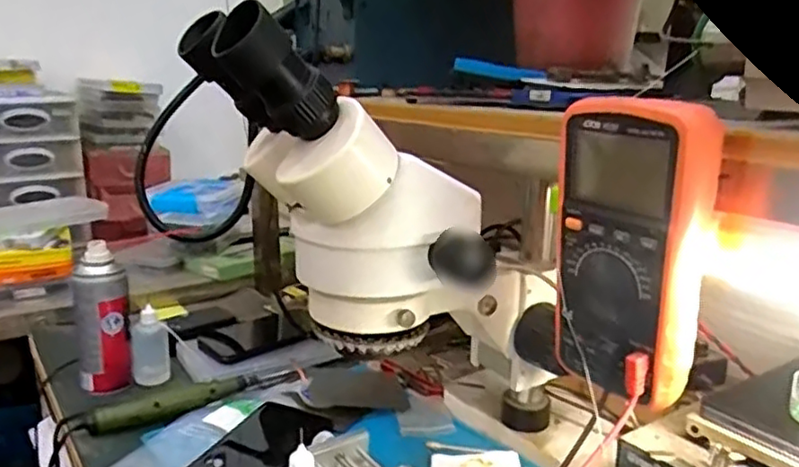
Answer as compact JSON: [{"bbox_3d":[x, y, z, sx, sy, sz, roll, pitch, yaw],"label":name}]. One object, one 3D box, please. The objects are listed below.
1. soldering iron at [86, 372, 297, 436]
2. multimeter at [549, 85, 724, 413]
[{"bbox_3d":[-0.199,0.160,0.644,0.198,0.030,0.028,-8,15,-26],"label":"soldering iron"},{"bbox_3d":[0.142,0.012,0.394,0.053,0.174,0.093,-6,15,-27],"label":"multimeter"}]

